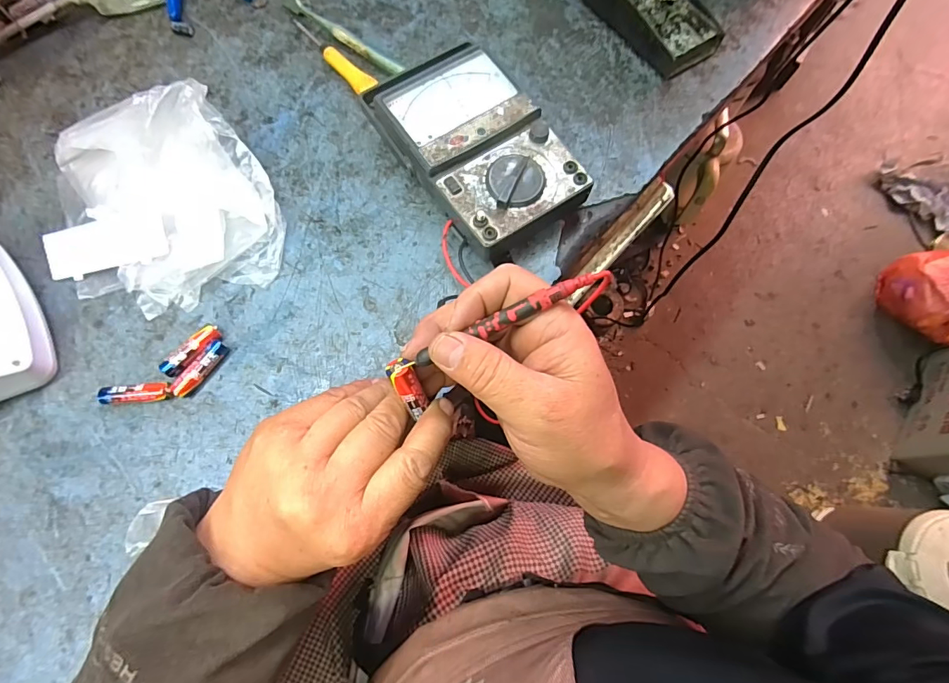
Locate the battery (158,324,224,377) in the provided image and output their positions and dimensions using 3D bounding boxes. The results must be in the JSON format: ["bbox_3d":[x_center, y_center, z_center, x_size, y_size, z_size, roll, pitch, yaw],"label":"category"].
[{"bbox_3d":[-0.217,0.008,0.353,0.047,0.014,0.016,-44,78,-12],"label":"battery"}]

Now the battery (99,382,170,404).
[{"bbox_3d":[-0.252,0.040,0.343,0.049,0.015,0.014,-7,73,-3],"label":"battery"}]

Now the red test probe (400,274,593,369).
[{"bbox_3d":[0.011,-0.009,0.234,0.104,0.005,0.008,-26,75,4],"label":"red test probe"}]

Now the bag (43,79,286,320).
[{"bbox_3d":[-0.255,-0.105,0.351,0.184,0.086,0.134,-4,73,-2],"label":"bag"}]

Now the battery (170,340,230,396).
[{"bbox_3d":[-0.209,0.021,0.350,0.015,0.012,0.048,34,76,9],"label":"battery"}]

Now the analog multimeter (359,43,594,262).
[{"bbox_3d":[-0.002,-0.166,0.392,0.109,0.049,0.183,-34,76,-10],"label":"analog multimeter"}]

